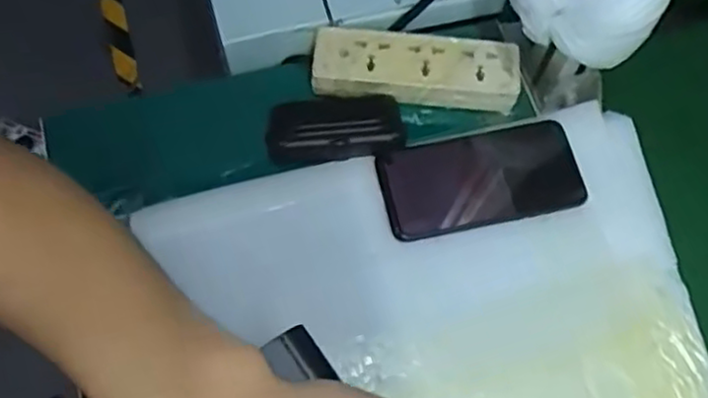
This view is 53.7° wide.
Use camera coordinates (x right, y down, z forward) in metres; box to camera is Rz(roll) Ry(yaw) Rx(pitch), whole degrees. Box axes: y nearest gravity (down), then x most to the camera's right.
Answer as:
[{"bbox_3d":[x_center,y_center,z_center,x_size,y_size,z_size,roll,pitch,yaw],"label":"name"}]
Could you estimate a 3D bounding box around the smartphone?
[{"bbox_3d":[0.102,-0.017,0.551,0.158,0.013,0.078,-11,68,-7],"label":"smartphone"}]

